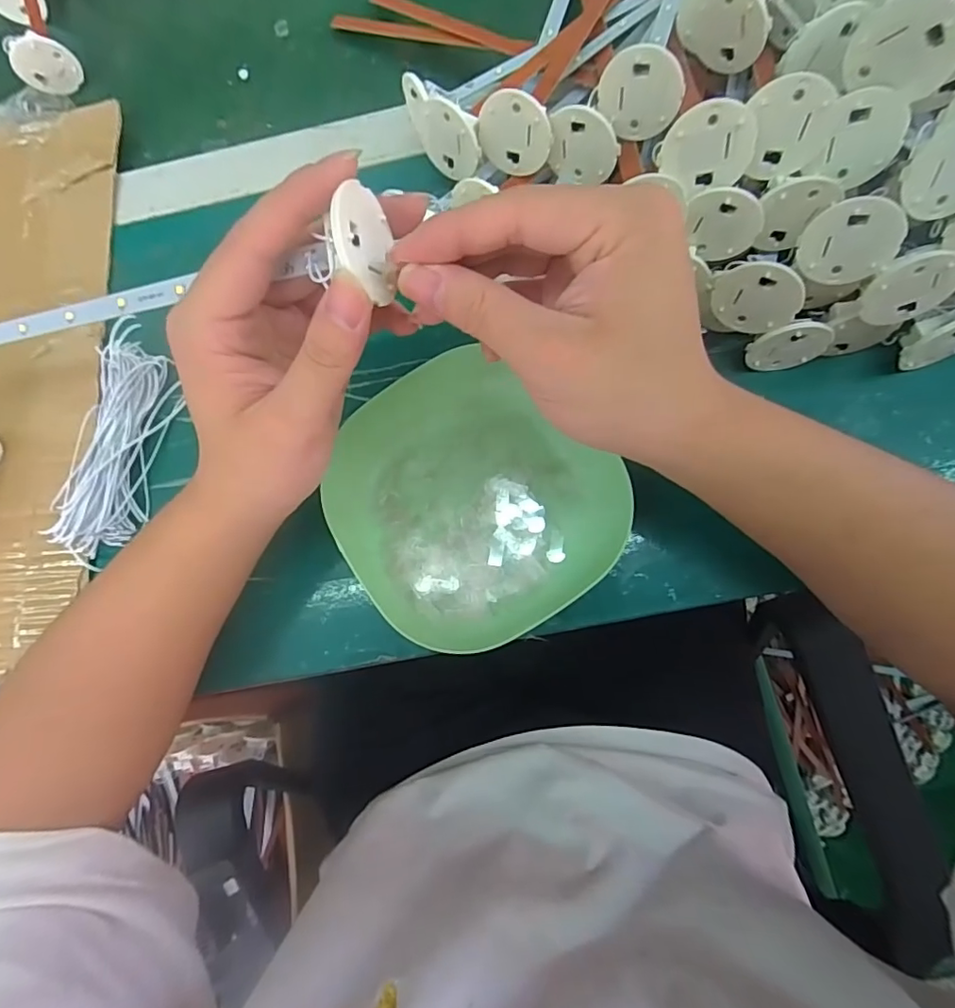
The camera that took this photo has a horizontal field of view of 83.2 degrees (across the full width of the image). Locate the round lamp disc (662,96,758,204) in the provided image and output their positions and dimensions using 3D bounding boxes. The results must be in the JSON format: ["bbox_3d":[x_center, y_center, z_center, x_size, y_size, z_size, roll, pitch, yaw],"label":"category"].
[{"bbox_3d":[0.099,-0.152,0.230,0.037,0.034,0.005,-9,53,14],"label":"round lamp disc"}]

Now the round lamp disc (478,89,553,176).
[{"bbox_3d":[0.018,-0.186,0.271,0.038,0.037,0.004,19,64,20],"label":"round lamp disc"}]

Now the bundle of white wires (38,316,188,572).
[{"bbox_3d":[-0.209,-0.036,0.315,0.044,0.017,0.139,13,81,7],"label":"bundle of white wires"}]

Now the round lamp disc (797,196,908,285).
[{"bbox_3d":[0.163,-0.114,0.235,0.036,0.037,0.004,28,58,-10],"label":"round lamp disc"}]

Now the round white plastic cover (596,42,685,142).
[{"bbox_3d":[0.078,-0.195,0.256,0.038,0.036,0.004,35,56,-31],"label":"round white plastic cover"}]

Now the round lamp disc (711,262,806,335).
[{"bbox_3d":[0.132,-0.097,0.255,0.038,0.037,0.004,13,61,27],"label":"round lamp disc"}]

